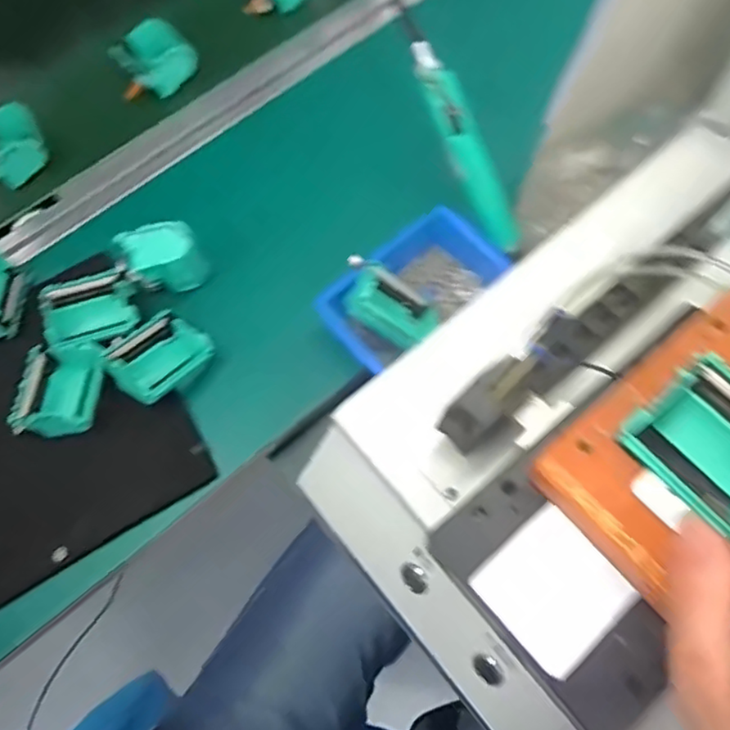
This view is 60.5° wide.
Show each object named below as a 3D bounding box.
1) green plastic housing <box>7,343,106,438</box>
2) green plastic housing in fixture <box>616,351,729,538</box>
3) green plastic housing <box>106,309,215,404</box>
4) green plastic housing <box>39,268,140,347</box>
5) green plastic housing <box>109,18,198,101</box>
[{"bbox_3d":[-0.247,0.021,0.514,0.063,0.029,0.073,6,69,6],"label":"green plastic housing"},{"bbox_3d":[0.163,0.041,0.297,0.058,0.042,0.068,-38,71,-12],"label":"green plastic housing in fixture"},{"bbox_3d":[-0.173,-0.008,0.523,0.058,0.033,0.075,41,76,17],"label":"green plastic housing"},{"bbox_3d":[-0.233,-0.048,0.532,0.070,0.029,0.060,-19,68,-4],"label":"green plastic housing"},{"bbox_3d":[-0.224,-0.321,0.662,0.088,0.036,0.078,-42,72,-13],"label":"green plastic housing"}]

